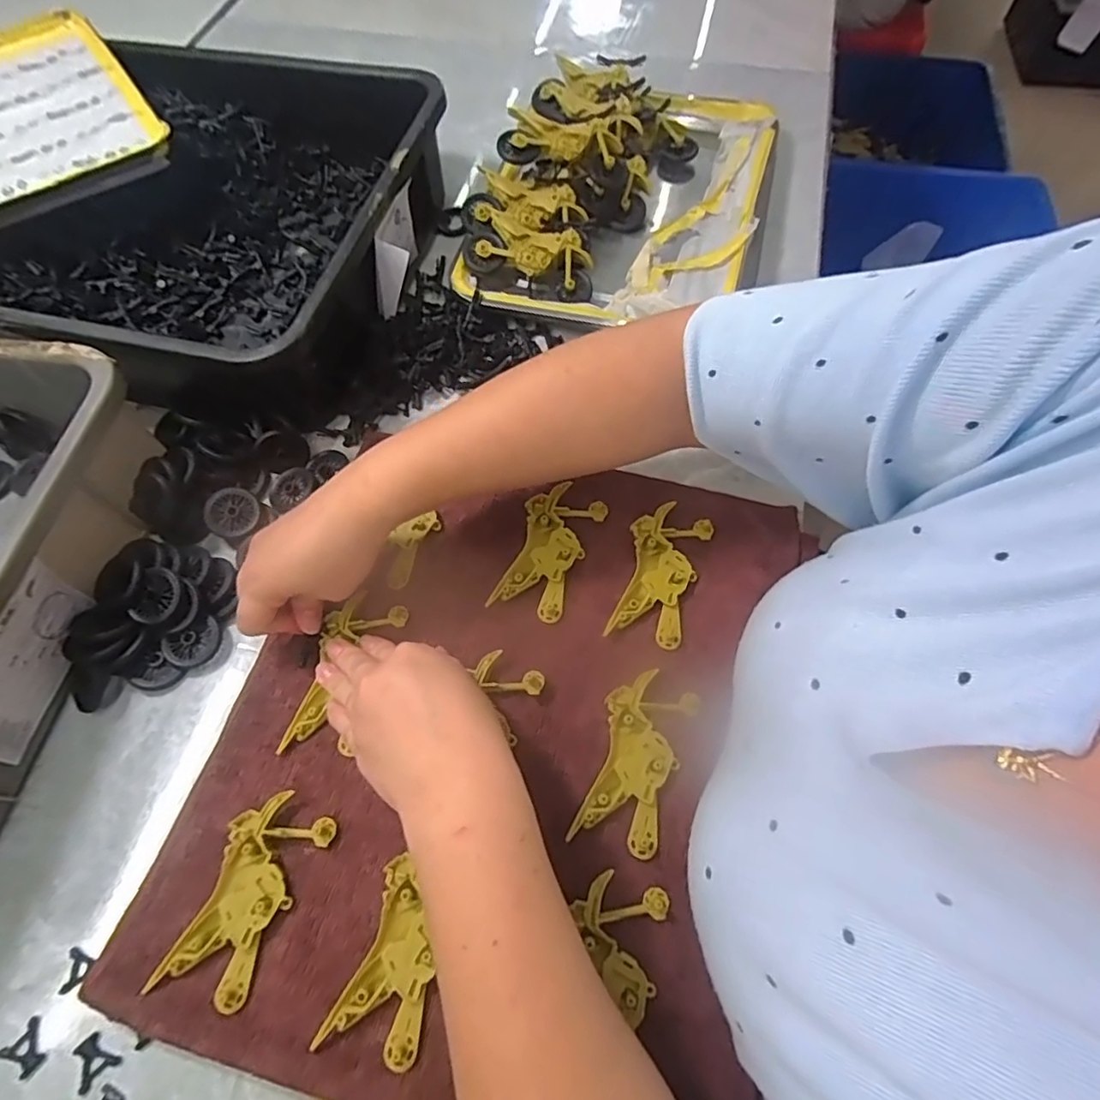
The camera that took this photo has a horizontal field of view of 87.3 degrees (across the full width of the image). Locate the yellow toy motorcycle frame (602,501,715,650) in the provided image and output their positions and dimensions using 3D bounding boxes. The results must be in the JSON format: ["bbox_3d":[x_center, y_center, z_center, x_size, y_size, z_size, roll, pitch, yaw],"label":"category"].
[{"bbox_3d":[0.075,0.015,0.393,0.049,0.014,0.095,17,66,10],"label":"yellow toy motorcycle frame"}]

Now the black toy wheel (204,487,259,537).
[{"bbox_3d":[-0.231,-0.027,0.419,0.035,0.008,0.035,48,69,-8],"label":"black toy wheel"}]

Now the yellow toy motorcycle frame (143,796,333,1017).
[{"bbox_3d":[-0.165,0.189,0.316,0.051,0.010,0.099,22,66,12],"label":"yellow toy motorcycle frame"}]

